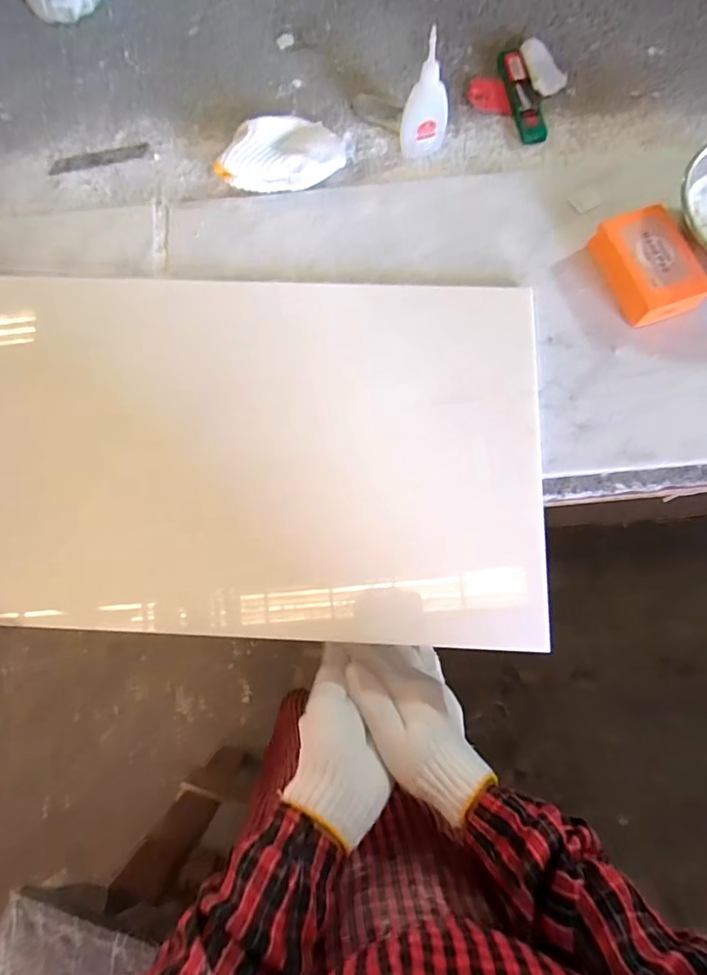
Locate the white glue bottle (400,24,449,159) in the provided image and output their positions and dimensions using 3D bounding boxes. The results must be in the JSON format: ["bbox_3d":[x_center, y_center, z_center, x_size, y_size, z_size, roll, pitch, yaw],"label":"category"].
[{"bbox_3d":[0.069,-0.360,0.465,0.044,0.100,0.021,-33,76,-8],"label":"white glue bottle"}]

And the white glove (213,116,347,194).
[{"bbox_3d":[-0.070,-0.326,0.487,0.125,0.036,0.075,-10,74,-2],"label":"white glove"}]

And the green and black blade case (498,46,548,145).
[{"bbox_3d":[0.173,-0.410,0.517,0.025,0.014,0.127,-8,74,-2],"label":"green and black blade case"}]

